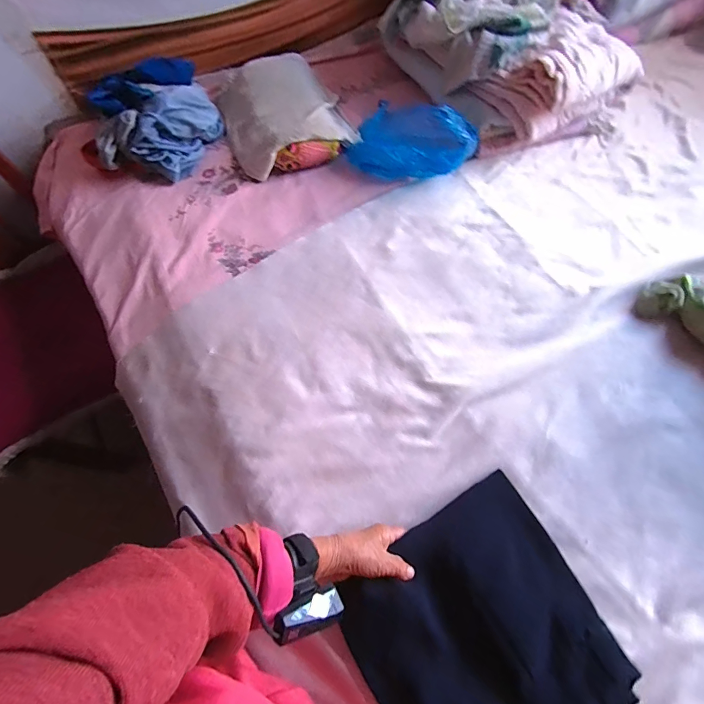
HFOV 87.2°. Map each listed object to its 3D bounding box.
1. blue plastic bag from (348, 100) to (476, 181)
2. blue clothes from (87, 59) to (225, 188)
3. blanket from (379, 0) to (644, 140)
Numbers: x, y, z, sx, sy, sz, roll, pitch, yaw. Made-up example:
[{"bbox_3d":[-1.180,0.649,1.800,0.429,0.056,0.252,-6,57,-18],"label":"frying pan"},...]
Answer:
[{"bbox_3d":[0.129,-0.451,0.784,0.261,0.096,0.171,18,67,7],"label":"blue plastic bag"},{"bbox_3d":[-0.412,-0.493,0.782,0.247,0.113,0.247,-13,67,-7],"label":"blue clothes"},{"bbox_3d":[0.355,-0.711,0.869,0.384,0.170,0.493,-29,69,-12],"label":"blanket"}]

